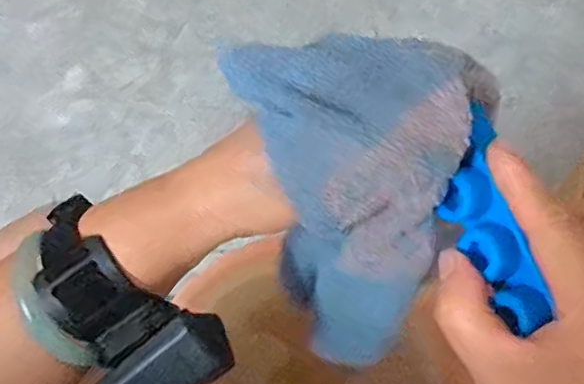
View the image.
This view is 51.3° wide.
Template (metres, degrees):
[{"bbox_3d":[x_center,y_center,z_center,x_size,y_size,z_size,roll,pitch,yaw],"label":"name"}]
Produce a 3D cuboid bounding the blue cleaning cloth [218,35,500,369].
[{"bbox_3d":[0.032,0.017,0.287,0.100,0.170,0.056,-7,36,-5],"label":"blue cleaning cloth"}]

